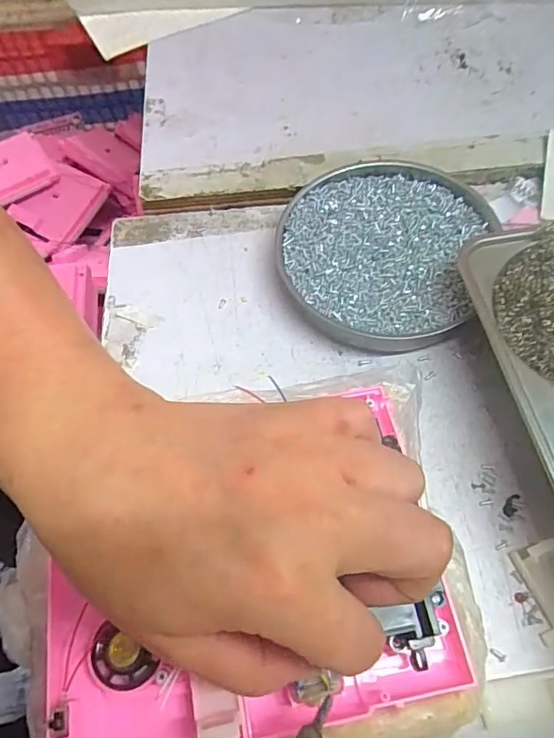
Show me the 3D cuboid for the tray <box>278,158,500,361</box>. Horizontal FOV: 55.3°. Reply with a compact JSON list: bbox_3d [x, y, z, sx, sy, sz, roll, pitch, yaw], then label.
[{"bbox_3d":[0.065,-0.077,0.334,0.121,0.016,0.133,-1,63,2],"label":"tray"}]

